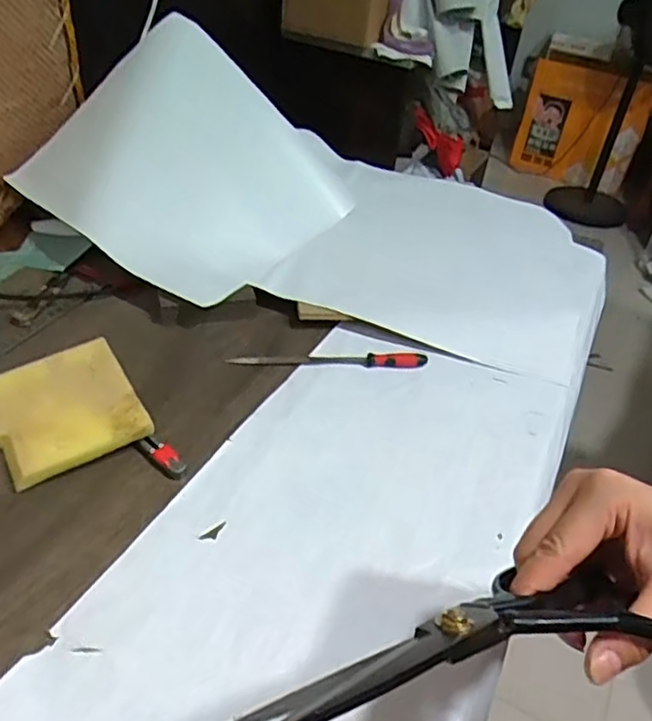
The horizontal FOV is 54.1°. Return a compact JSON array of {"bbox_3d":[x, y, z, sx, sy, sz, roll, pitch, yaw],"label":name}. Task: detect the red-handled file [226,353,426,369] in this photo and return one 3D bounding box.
[{"bbox_3d":[0.004,-0.003,0.628,0.192,0.011,0.018,1,40,-8],"label":"red-handled file"}]

